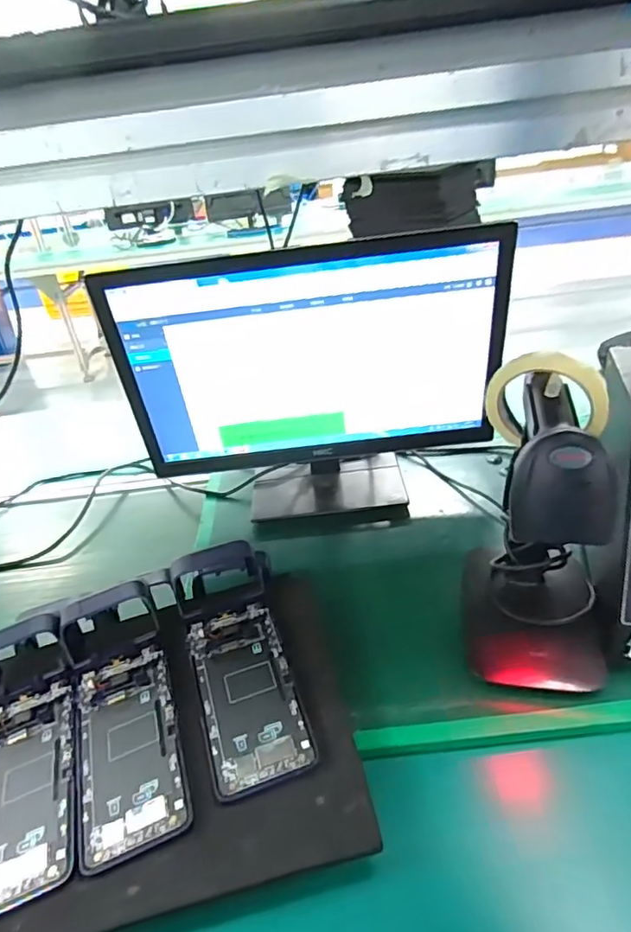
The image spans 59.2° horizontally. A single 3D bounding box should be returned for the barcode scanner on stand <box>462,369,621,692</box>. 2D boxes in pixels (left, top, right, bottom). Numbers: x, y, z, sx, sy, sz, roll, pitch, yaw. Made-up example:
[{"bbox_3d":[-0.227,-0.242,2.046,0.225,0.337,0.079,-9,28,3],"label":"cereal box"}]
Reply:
[{"bbox_3d":[0.194,0.055,0.480,0.117,0.237,0.154,-1,32,11],"label":"barcode scanner on stand"}]

